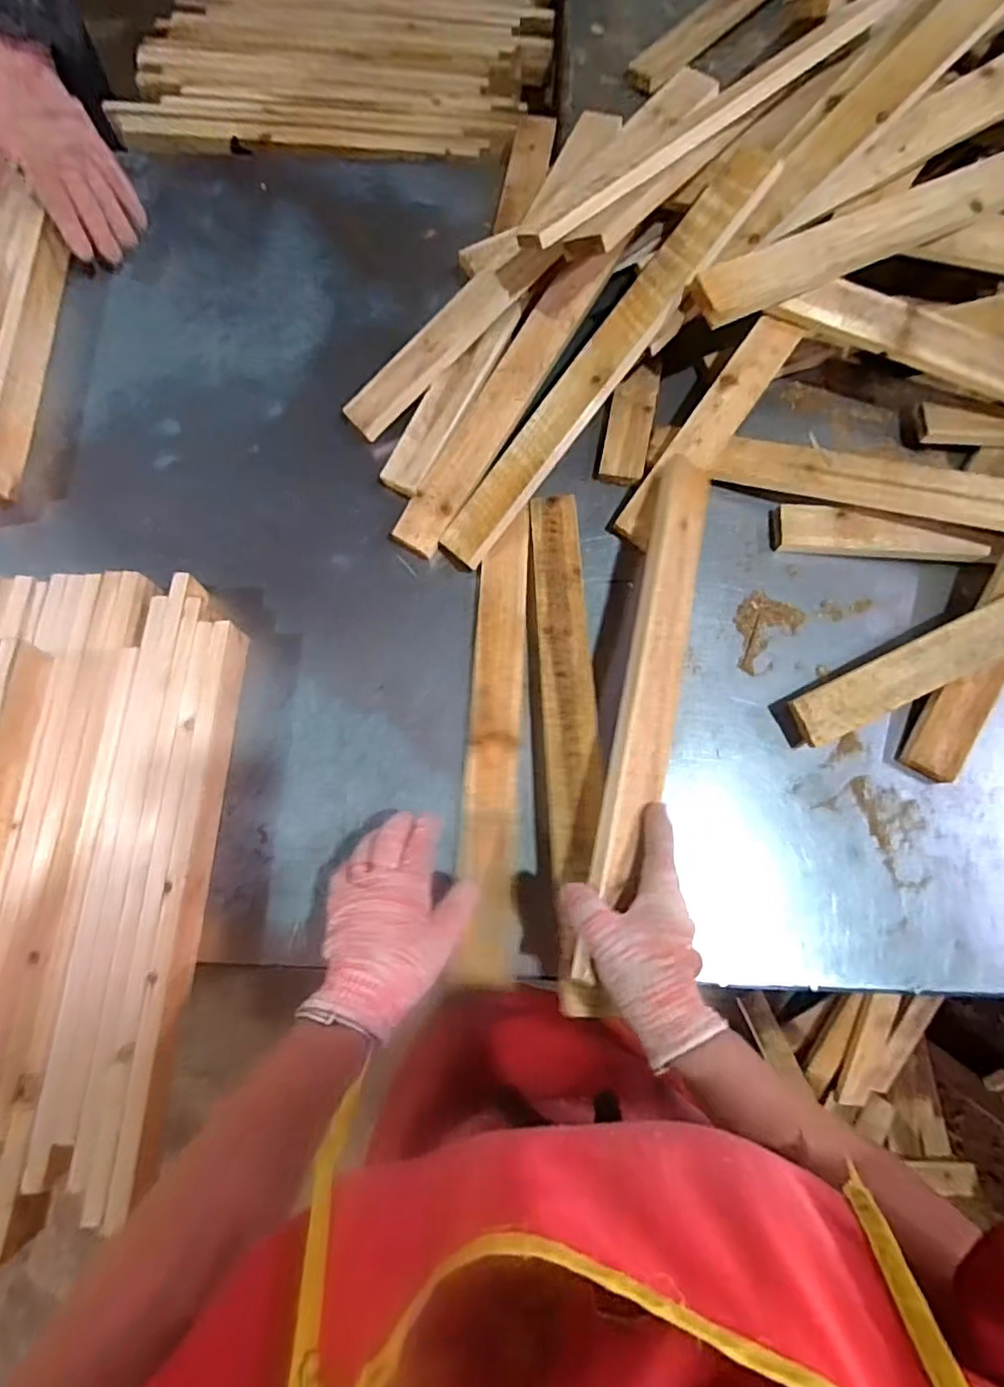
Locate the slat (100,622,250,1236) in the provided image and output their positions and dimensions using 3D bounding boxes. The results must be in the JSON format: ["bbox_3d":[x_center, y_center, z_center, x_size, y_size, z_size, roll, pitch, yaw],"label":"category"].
[{"bbox_3d":[-0.286,0.172,0.544,0.022,0.054,0.481,3,77,0],"label":"slat"}]

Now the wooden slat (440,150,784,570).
[{"bbox_3d":[0.107,-0.344,0.616,0.055,0.025,0.499,39,94,8],"label":"wooden slat"}]

